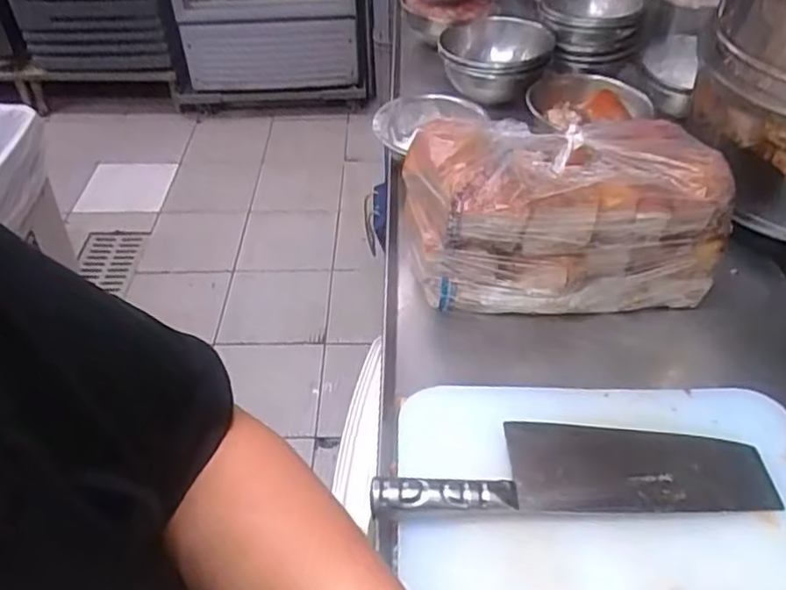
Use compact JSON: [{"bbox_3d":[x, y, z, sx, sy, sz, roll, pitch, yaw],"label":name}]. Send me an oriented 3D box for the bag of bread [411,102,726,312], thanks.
[{"bbox_3d":[0.173,-0.080,0.715,0.297,0.161,0.146,-6,43,-5],"label":"bag of bread"}]

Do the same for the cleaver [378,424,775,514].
[{"bbox_3d":[0.144,0.136,0.553,0.314,0.028,0.083,-1,43,-1],"label":"cleaver"}]

